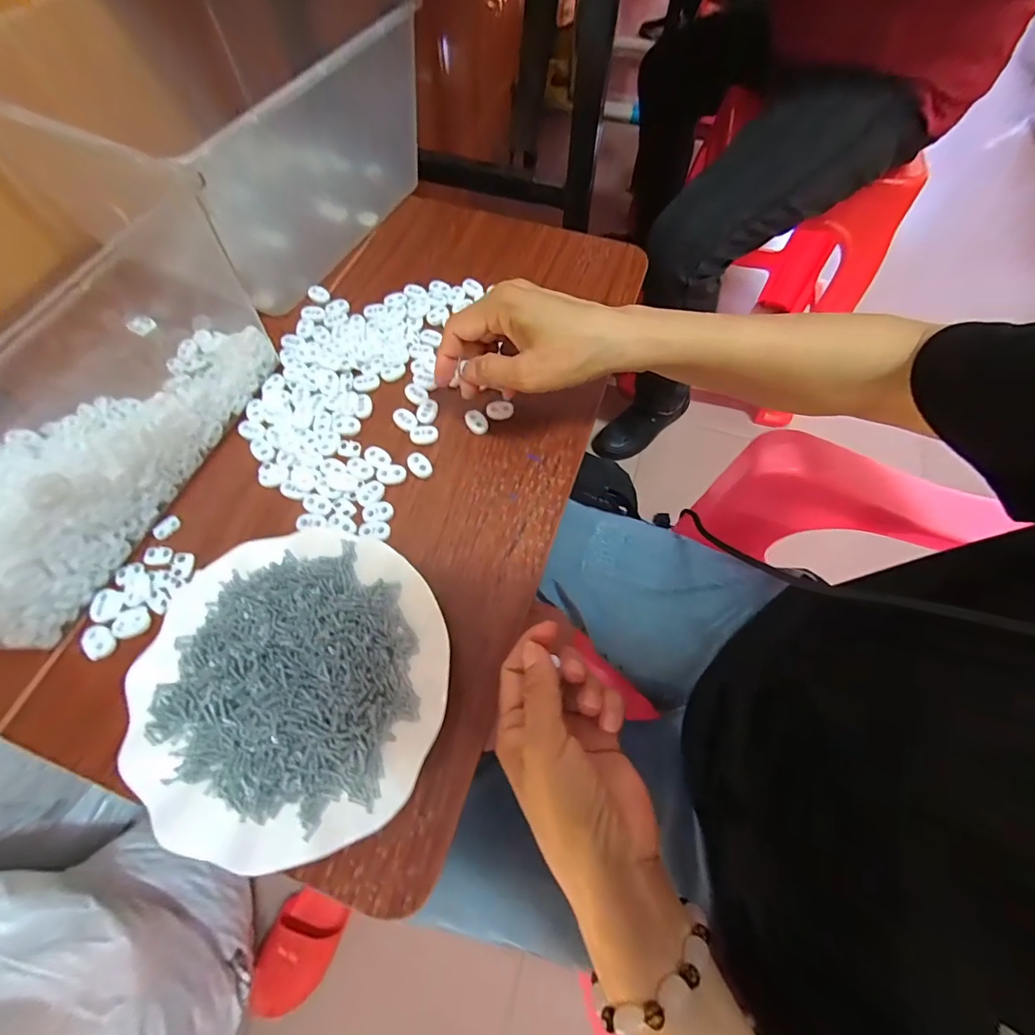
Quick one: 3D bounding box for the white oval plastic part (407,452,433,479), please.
[{"bbox_3d":[-0.077,-0.042,0.347,0.015,0.005,0.023,-36,71,-15],"label":"white oval plastic part"}]

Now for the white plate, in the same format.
[{"bbox_3d":[-0.136,0.099,0.276,0.179,0.023,0.179,0,66,0],"label":"white plate"}]

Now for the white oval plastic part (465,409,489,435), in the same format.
[{"bbox_3d":[-0.034,-0.079,0.365,0.015,0.008,0.023,-35,71,-15],"label":"white oval plastic part"}]

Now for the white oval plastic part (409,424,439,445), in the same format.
[{"bbox_3d":[-0.076,-0.068,0.360,0.023,0.004,0.017,0,66,0],"label":"white oval plastic part"}]

